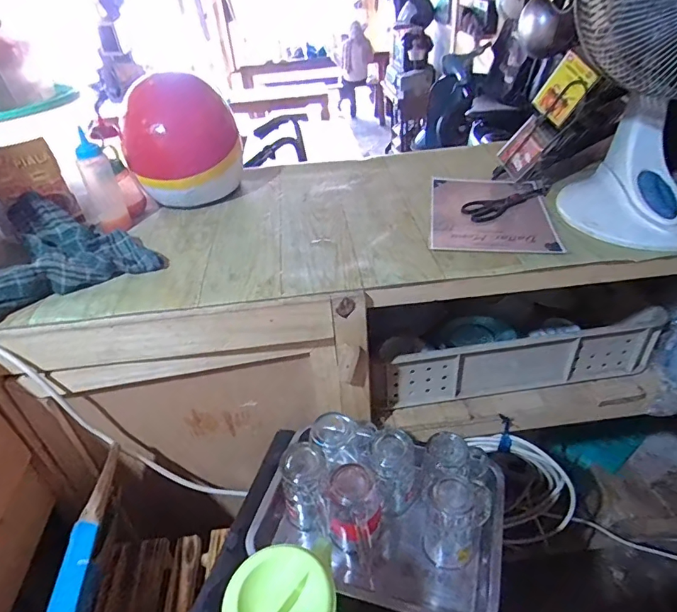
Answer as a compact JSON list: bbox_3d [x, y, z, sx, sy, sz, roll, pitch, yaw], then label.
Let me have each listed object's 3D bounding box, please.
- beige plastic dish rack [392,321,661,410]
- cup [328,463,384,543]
[{"bbox_3d":[0.359,0.113,0.891,0.516,0.137,0.019,-8,36,-4],"label":"beige plastic dish rack"},{"bbox_3d":[0.022,0.296,0.658,0.068,0.113,0.082,5,39,11],"label":"cup"}]

